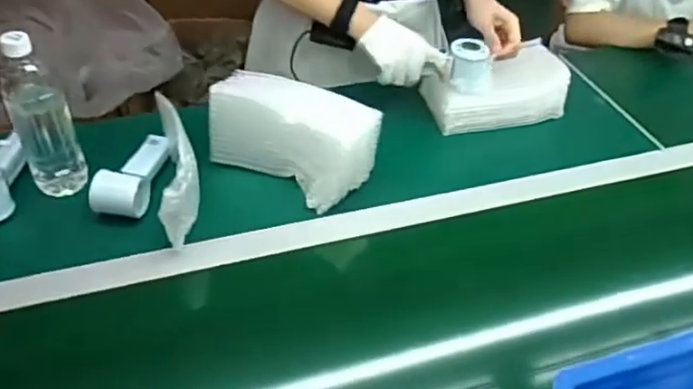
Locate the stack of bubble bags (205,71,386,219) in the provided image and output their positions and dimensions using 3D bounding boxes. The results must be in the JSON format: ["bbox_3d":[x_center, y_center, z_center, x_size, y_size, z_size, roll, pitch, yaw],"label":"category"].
[{"bbox_3d":[-0.073,-0.073,0.831,0.215,0.119,0.089,21,47,17],"label":"stack of bubble bags"}]

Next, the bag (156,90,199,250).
[{"bbox_3d":[-0.210,-0.042,0.777,0.048,0.091,0.198,-6,60,-11],"label":"bag"}]

